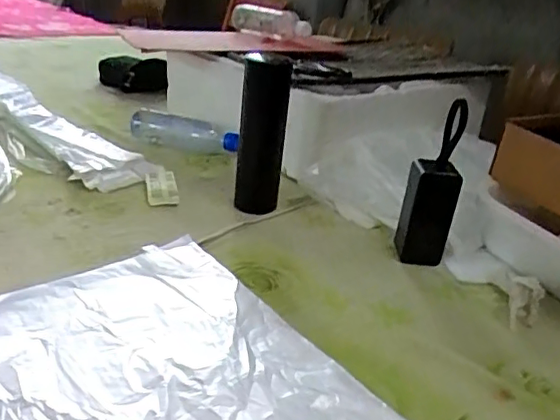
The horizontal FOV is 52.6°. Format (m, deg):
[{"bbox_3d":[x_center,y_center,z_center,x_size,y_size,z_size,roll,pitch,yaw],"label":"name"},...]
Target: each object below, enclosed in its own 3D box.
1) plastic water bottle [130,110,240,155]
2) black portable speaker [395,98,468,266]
[{"bbox_3d":[-0.181,-0.149,1.031,0.230,0.054,0.065,10,26,8],"label":"plastic water bottle"},{"bbox_3d":[0.189,-0.026,0.699,0.062,0.210,0.037,13,26,13],"label":"black portable speaker"}]

